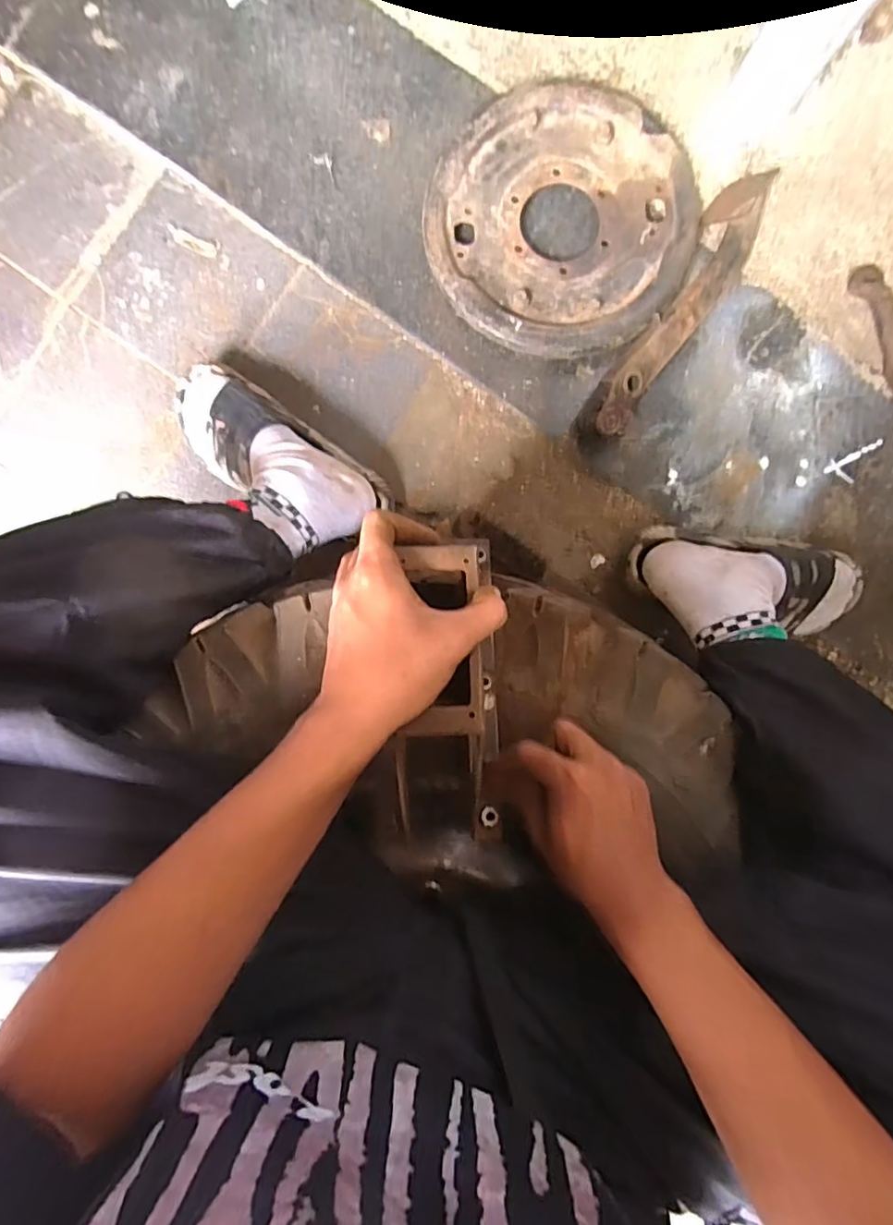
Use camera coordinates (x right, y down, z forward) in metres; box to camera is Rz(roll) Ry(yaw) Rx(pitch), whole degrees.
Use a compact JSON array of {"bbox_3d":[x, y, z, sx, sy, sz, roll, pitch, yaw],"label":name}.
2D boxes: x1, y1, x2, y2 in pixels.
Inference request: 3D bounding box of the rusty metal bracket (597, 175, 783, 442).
[{"bbox_3d":[0.265,-0.338,0.639,0.069,0.050,0.327,30,95,-3],"label":"rusty metal bracket"}]

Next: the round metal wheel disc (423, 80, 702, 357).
[{"bbox_3d":[0.125,-0.423,0.625,0.280,0.035,0.272,0,95,0],"label":"round metal wheel disc"}]

